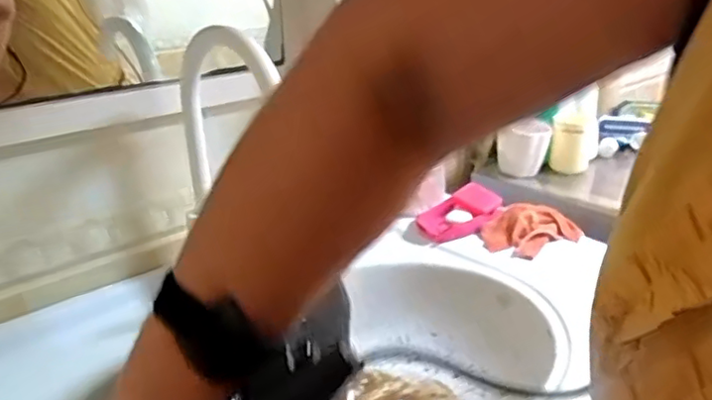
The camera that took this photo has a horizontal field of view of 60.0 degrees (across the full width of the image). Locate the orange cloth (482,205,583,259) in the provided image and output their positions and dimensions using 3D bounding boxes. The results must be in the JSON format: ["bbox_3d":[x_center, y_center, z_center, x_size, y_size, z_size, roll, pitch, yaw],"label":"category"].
[{"bbox_3d":[0.243,0.037,0.864,0.139,0.038,0.098,-17,26,-36],"label":"orange cloth"}]

